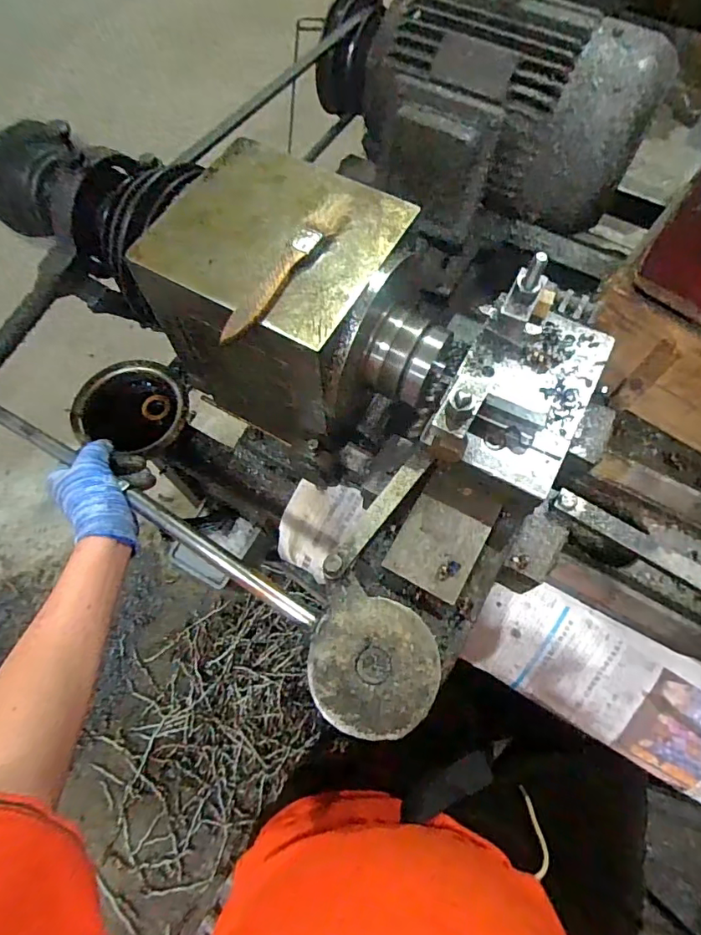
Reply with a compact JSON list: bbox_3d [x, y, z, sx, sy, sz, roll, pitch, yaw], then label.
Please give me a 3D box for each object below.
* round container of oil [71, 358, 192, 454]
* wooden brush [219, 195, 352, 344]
[{"bbox_3d":[-0.263,-0.073,0.632,0.126,0.062,0.115,15,68,7],"label":"round container of oil"},{"bbox_3d":[-0.047,-0.145,0.361,0.024,0.014,0.146,33,71,13],"label":"wooden brush"}]

